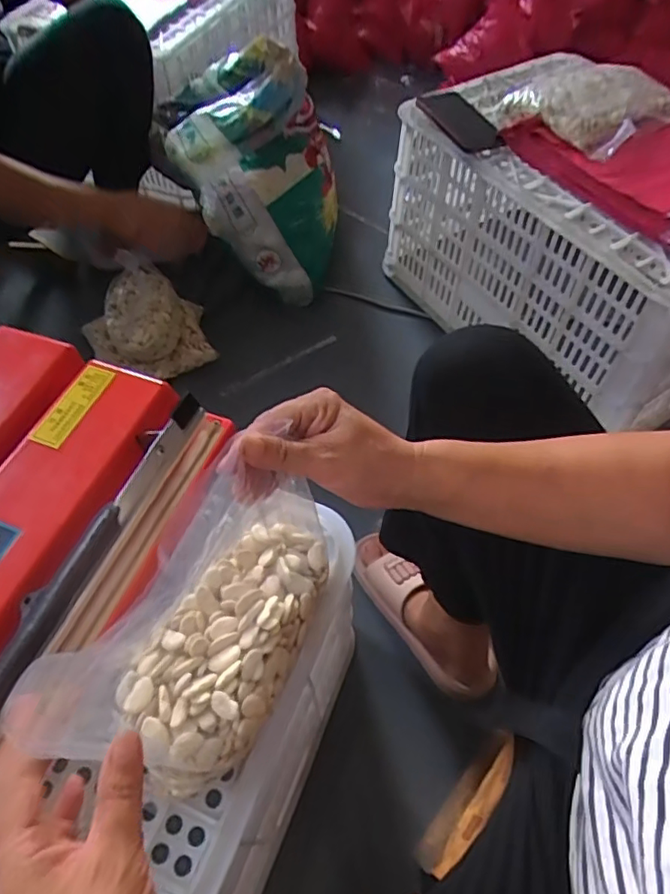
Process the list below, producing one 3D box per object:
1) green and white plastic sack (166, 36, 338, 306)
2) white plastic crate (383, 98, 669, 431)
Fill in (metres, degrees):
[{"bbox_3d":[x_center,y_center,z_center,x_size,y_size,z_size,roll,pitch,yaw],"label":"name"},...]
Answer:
[{"bbox_3d":[-0.141,-0.503,1.058,0.273,0.375,0.209,8,57,6],"label":"green and white plastic sack"},{"bbox_3d":[0.430,-0.361,1.024,0.403,0.318,0.609,-30,61,-18],"label":"white plastic crate"}]

